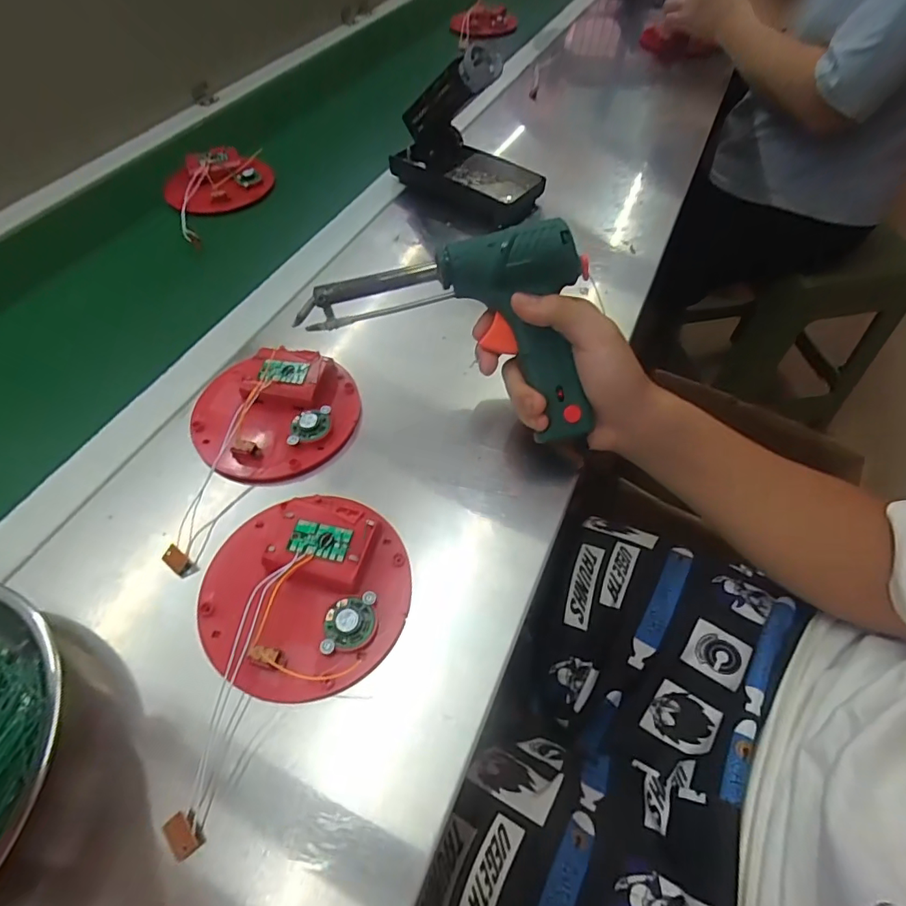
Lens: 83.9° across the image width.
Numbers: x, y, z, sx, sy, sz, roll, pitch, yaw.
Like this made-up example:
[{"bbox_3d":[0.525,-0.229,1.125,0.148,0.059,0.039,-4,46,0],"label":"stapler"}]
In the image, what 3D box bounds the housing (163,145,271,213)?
[{"bbox_3d":[-0.278,-0.327,0.597,0.119,0.031,0.103,-23,58,-15],"label":"housing"}]

